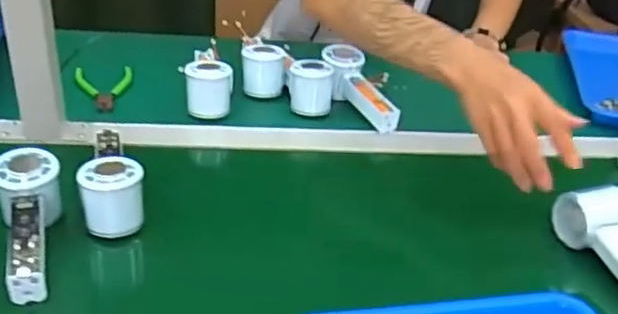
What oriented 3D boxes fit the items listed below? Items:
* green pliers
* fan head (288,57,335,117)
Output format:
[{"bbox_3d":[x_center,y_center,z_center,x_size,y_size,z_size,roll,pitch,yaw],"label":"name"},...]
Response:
[{"bbox_3d":[-0.264,-0.092,0.822,0.071,0.017,0.107,-7,36,-19],"label":"green pliers"},{"bbox_3d":[0.002,-0.091,0.825,0.059,0.058,0.047,6,34,1],"label":"fan head"}]

